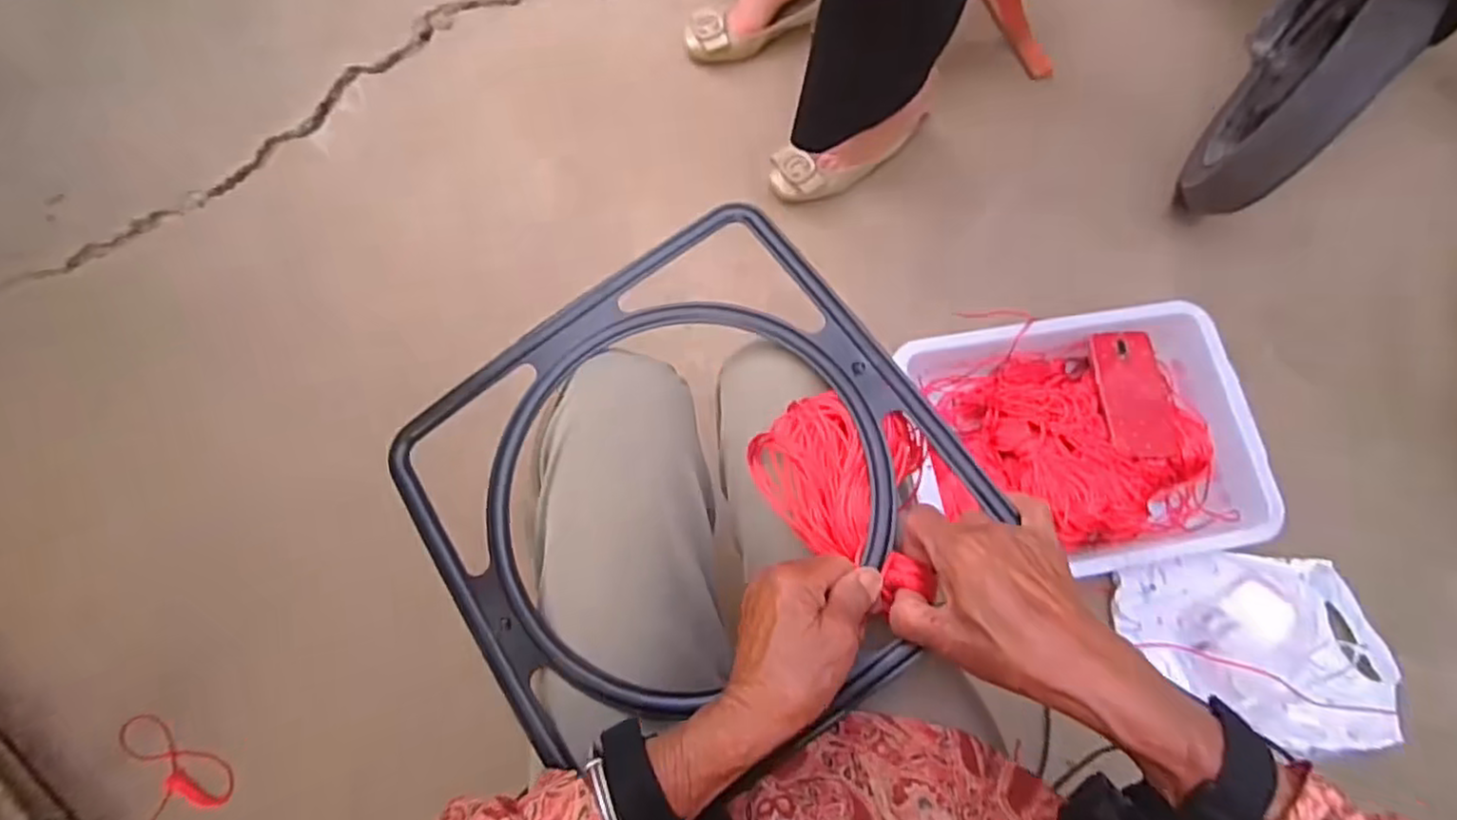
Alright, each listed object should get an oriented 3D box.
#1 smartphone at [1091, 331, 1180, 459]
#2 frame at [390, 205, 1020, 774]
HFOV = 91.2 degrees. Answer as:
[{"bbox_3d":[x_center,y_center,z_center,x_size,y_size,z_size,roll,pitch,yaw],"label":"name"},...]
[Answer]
[{"bbox_3d":[0.505,-0.019,0.887,0.082,0.015,0.160,-1,71,-2],"label":"smartphone"},{"bbox_3d":[-0.033,0.054,0.476,0.322,0.019,0.327,-35,74,-2],"label":"frame"}]

